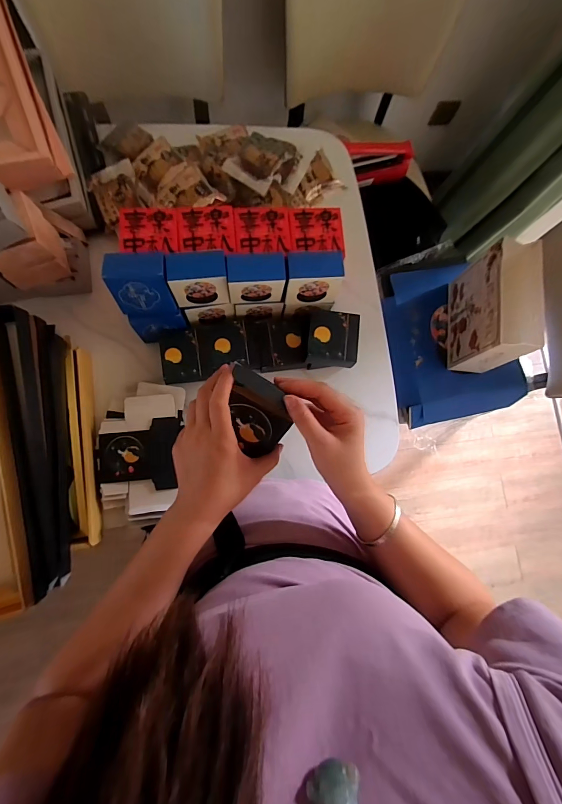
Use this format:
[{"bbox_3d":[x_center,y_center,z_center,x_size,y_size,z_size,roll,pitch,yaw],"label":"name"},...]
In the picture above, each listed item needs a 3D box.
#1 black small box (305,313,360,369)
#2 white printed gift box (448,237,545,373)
[{"bbox_3d":[0.090,-0.109,0.641,0.088,0.048,0.095,7,81,-4],"label":"black small box"},{"bbox_3d":[0.544,-0.231,0.933,0.109,0.234,0.275,7,81,-4],"label":"white printed gift box"}]

